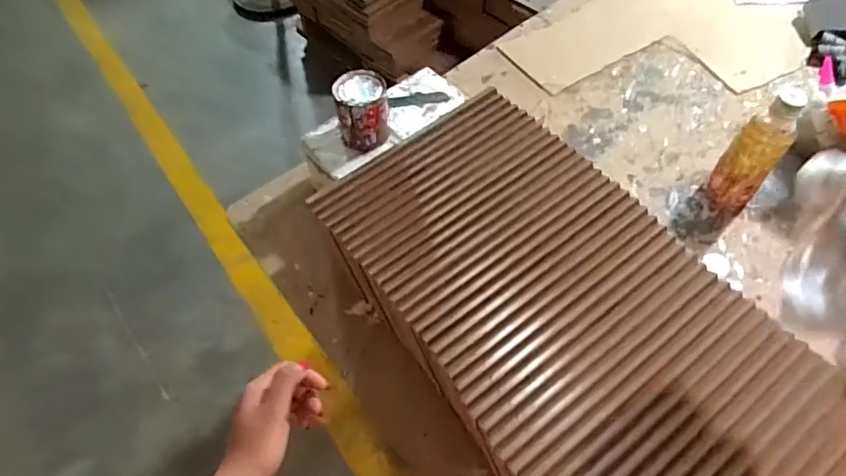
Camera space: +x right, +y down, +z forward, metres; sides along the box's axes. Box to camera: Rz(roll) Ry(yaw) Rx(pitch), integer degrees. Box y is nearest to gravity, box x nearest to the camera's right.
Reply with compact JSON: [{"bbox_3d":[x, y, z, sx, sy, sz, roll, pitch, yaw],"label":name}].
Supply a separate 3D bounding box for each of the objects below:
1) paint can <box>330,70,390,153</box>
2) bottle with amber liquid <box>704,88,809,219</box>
[{"bbox_3d":[-0.074,-0.159,0.652,0.062,0.076,0.066,-2,55,3],"label":"paint can"},{"bbox_3d":[0.405,-0.103,0.643,0.053,0.160,0.052,30,63,23],"label":"bottle with amber liquid"}]

